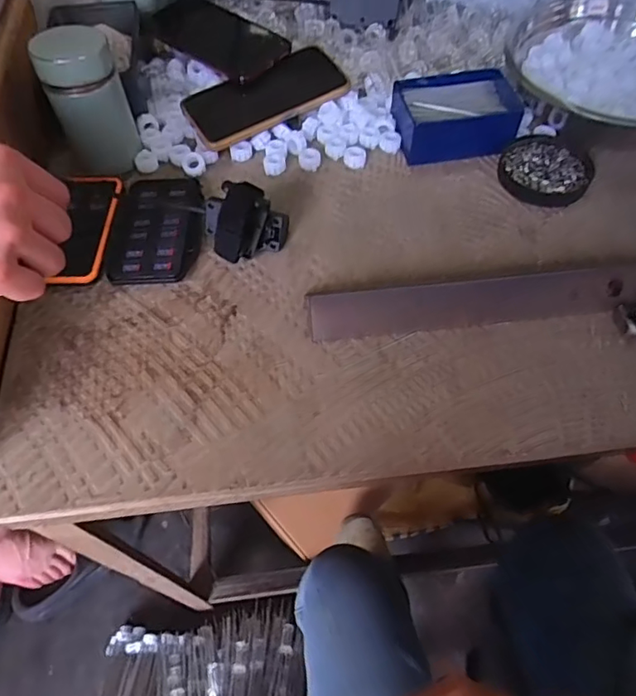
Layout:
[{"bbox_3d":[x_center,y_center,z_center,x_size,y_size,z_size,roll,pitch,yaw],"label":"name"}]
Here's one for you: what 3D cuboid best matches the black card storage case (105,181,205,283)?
[{"bbox_3d":[-0.145,-0.113,0.494,0.077,0.011,0.128,-3,59,-1],"label":"black card storage case"}]

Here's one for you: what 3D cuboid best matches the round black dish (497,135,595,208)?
[{"bbox_3d":[0.222,-0.174,0.531,0.083,0.010,0.086,0,59,1],"label":"round black dish"}]

